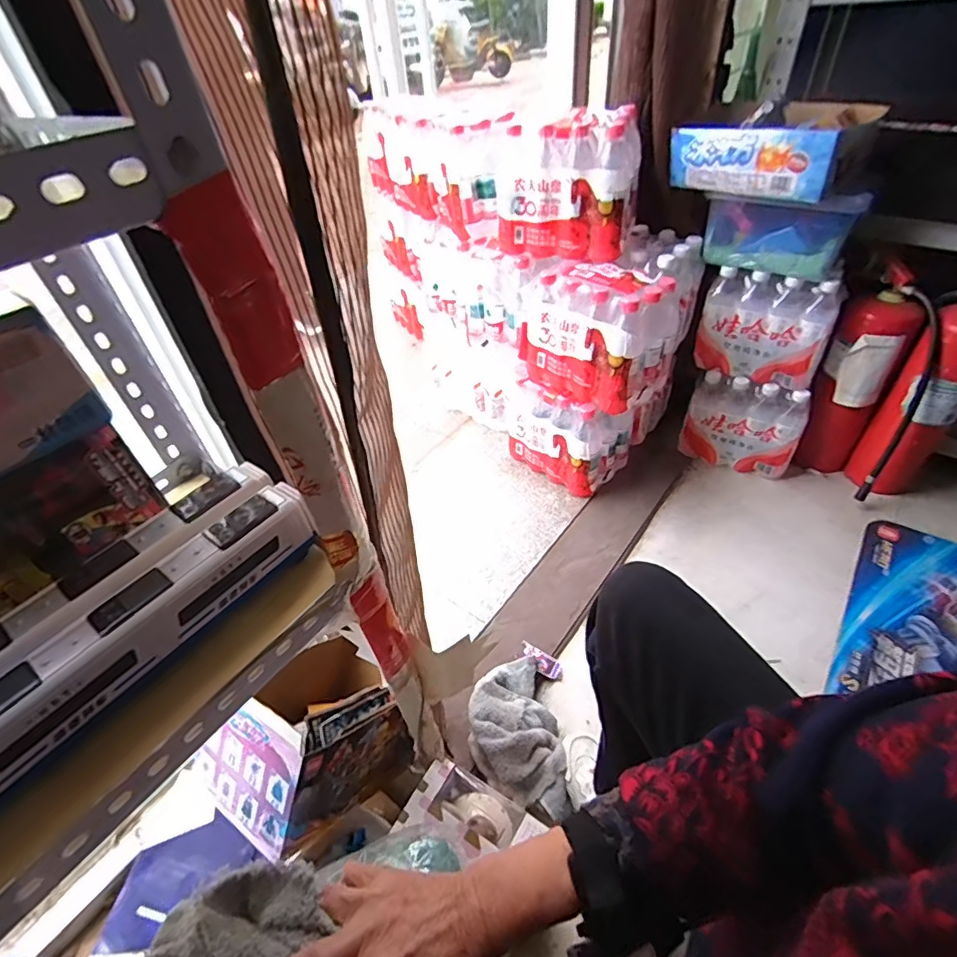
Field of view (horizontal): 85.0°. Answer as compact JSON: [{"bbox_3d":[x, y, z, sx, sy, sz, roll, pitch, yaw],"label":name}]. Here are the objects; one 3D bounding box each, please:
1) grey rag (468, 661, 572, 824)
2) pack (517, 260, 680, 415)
[{"bbox_3d":[0.055,0.394,0.825,0.140,0.070,0.242,-8,43,-2],"label":"grey rag"},{"bbox_3d":[0.228,-0.307,1.071,0.179,0.223,0.291,-34,50,-27],"label":"pack"}]

